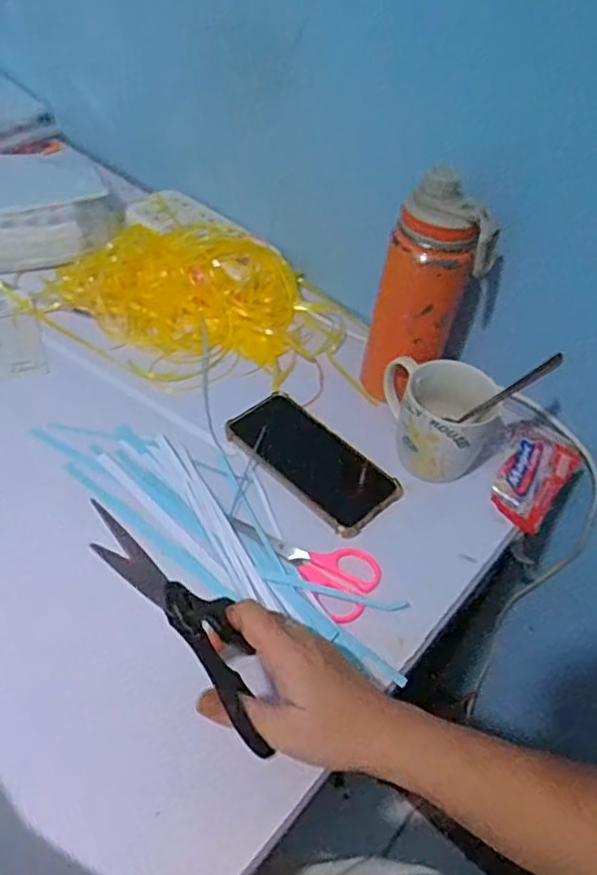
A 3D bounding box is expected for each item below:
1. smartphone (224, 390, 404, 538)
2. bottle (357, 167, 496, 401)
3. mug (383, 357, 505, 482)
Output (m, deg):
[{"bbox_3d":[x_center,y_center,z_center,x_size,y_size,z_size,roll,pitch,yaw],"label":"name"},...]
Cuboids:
[{"bbox_3d":[0.011,0.022,0.616,0.167,0.015,0.076,39,56,24],"label":"smartphone"},{"bbox_3d":[0.112,-0.127,0.610,0.068,0.218,0.075,-20,55,-22],"label":"bottle"},{"bbox_3d":[0.133,-0.017,0.611,0.120,0.078,0.093,18,50,9],"label":"mug"}]

